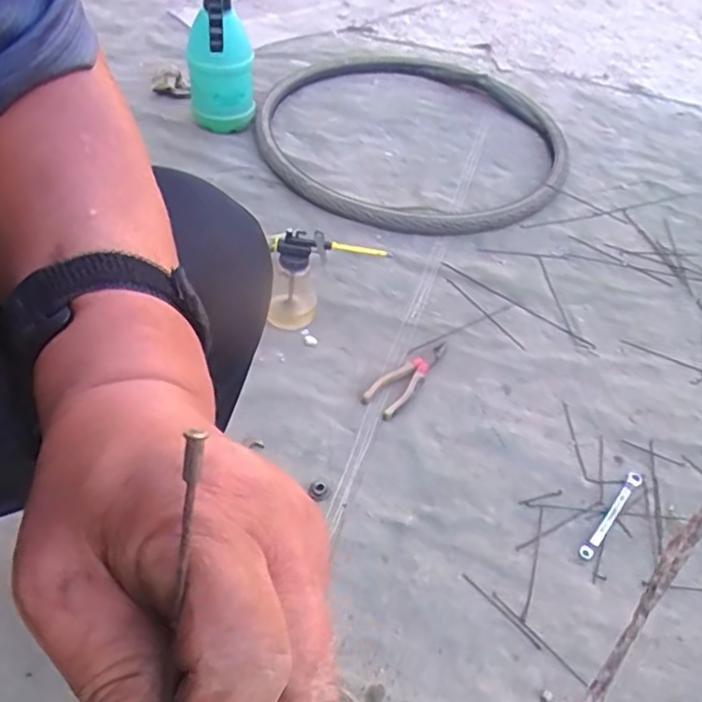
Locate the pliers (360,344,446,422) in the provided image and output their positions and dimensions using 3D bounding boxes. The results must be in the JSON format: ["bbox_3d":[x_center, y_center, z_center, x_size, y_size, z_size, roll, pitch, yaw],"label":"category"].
[{"bbox_3d":[0.080,0.030,0.875,0.052,0.006,0.172,30,53,20],"label":"pliers"}]

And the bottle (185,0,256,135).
[{"bbox_3d":[-0.249,-0.551,1.178,0.119,0.305,0.137,-6,50,-10],"label":"bottle"}]

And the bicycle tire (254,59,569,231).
[{"bbox_3d":[0.130,-0.486,1.331,0.660,0.046,0.727,18,50,11],"label":"bicycle tire"}]

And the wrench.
[{"bbox_3d":[0.319,0.196,0.760,0.016,0.009,0.135,36,55,24],"label":"wrench"}]

